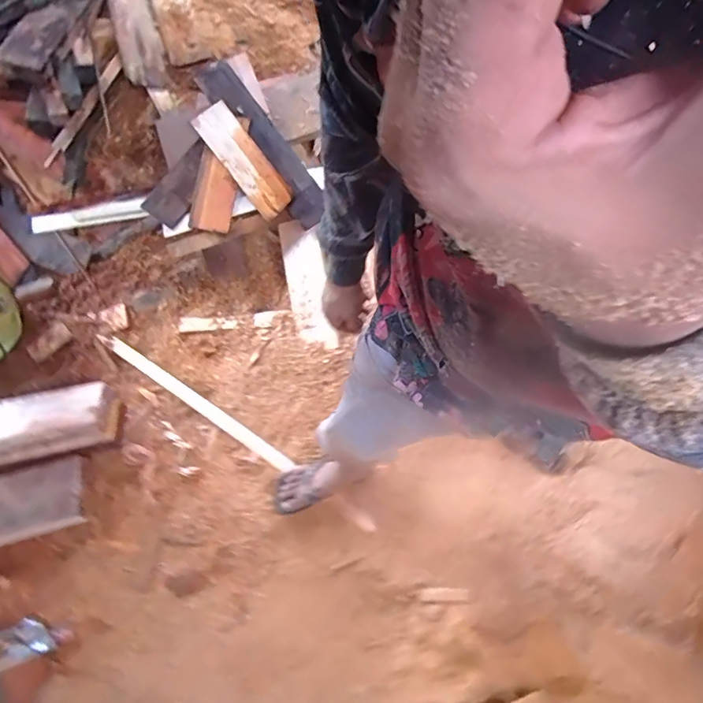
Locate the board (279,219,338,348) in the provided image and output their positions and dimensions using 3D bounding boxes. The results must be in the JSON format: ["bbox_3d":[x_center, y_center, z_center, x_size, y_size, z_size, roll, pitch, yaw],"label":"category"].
[{"bbox_3d":[-0.136,-0.211,1.430,0.121,0.034,0.400,-11,84,-6],"label":"board"}]

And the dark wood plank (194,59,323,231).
[{"bbox_3d":[-0.277,-0.661,1.437,0.116,0.048,0.606,-35,87,-18],"label":"dark wood plank"}]

